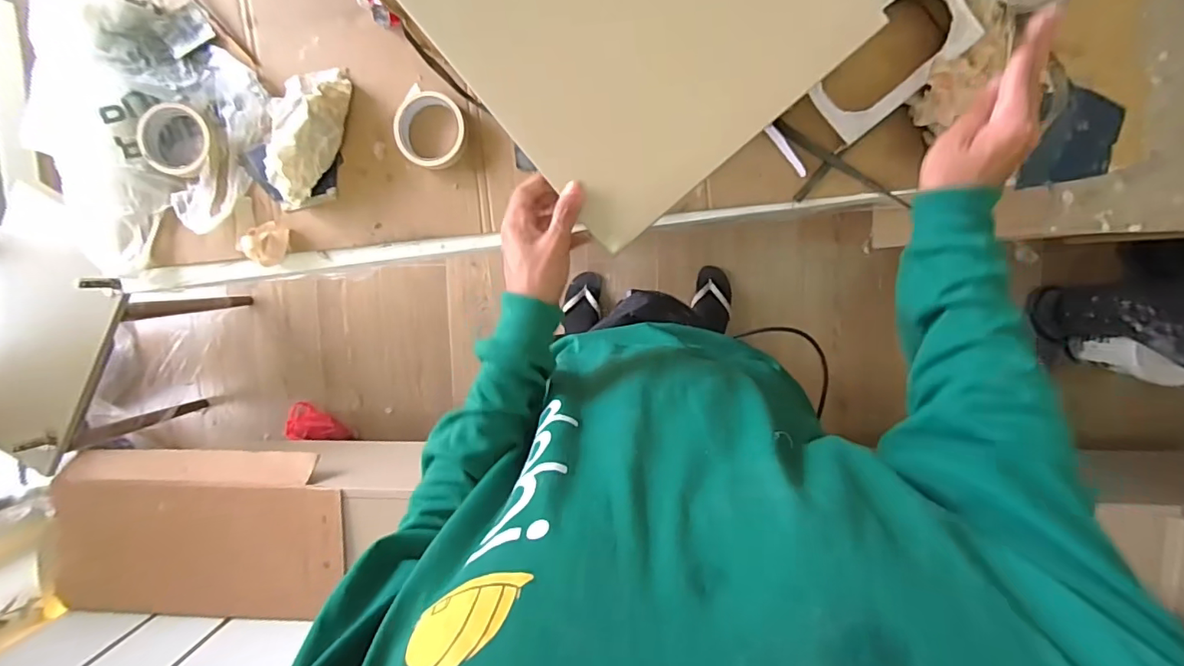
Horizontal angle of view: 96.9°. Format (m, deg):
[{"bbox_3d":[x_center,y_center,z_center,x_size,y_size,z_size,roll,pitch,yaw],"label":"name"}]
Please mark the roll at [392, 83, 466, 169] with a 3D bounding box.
[{"bbox_3d":[-0.217,-0.271,0.701,0.094,0.022,0.093,1,98,5],"label":"roll"}]

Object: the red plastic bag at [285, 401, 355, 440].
[{"bbox_3d":[-0.824,0.272,1.582,0.193,0.097,0.105,9,98,4],"label":"red plastic bag"}]

